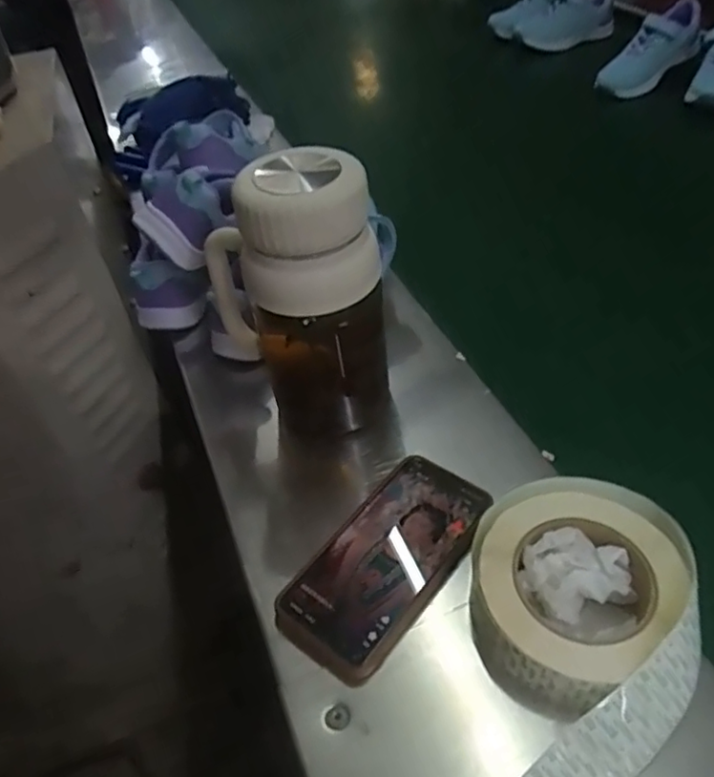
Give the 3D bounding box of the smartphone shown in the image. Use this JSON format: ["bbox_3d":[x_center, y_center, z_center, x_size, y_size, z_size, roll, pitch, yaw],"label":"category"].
[{"bbox_3d":[0.022,0.115,0.432,0.082,0.015,0.161,28,55,30],"label":"smartphone"}]

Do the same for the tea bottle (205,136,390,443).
[{"bbox_3d":[-0.046,-0.068,0.494,0.094,0.223,0.136,-28,47,-19],"label":"tea bottle"}]

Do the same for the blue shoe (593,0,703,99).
[{"bbox_3d":[0.461,-0.523,0.989,0.204,0.068,0.065,-41,54,-3],"label":"blue shoe"}]

